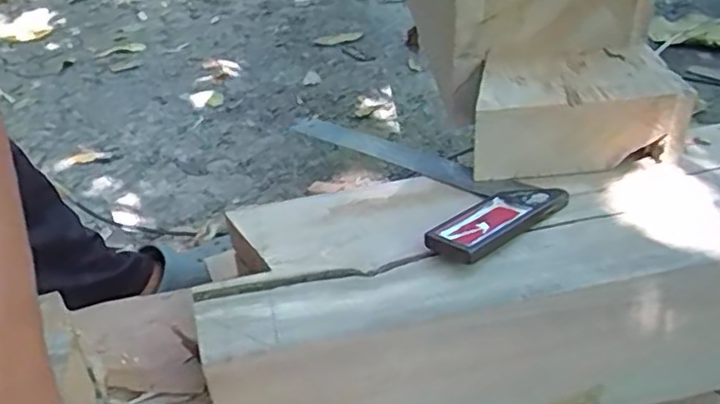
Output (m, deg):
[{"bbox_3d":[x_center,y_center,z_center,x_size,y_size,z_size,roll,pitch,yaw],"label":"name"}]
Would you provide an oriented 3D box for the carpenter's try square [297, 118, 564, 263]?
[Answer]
[{"bbox_3d":[0.032,-0.026,0.572,0.114,0.021,0.306,-21,28,-27],"label":"carpenter's try square"}]

